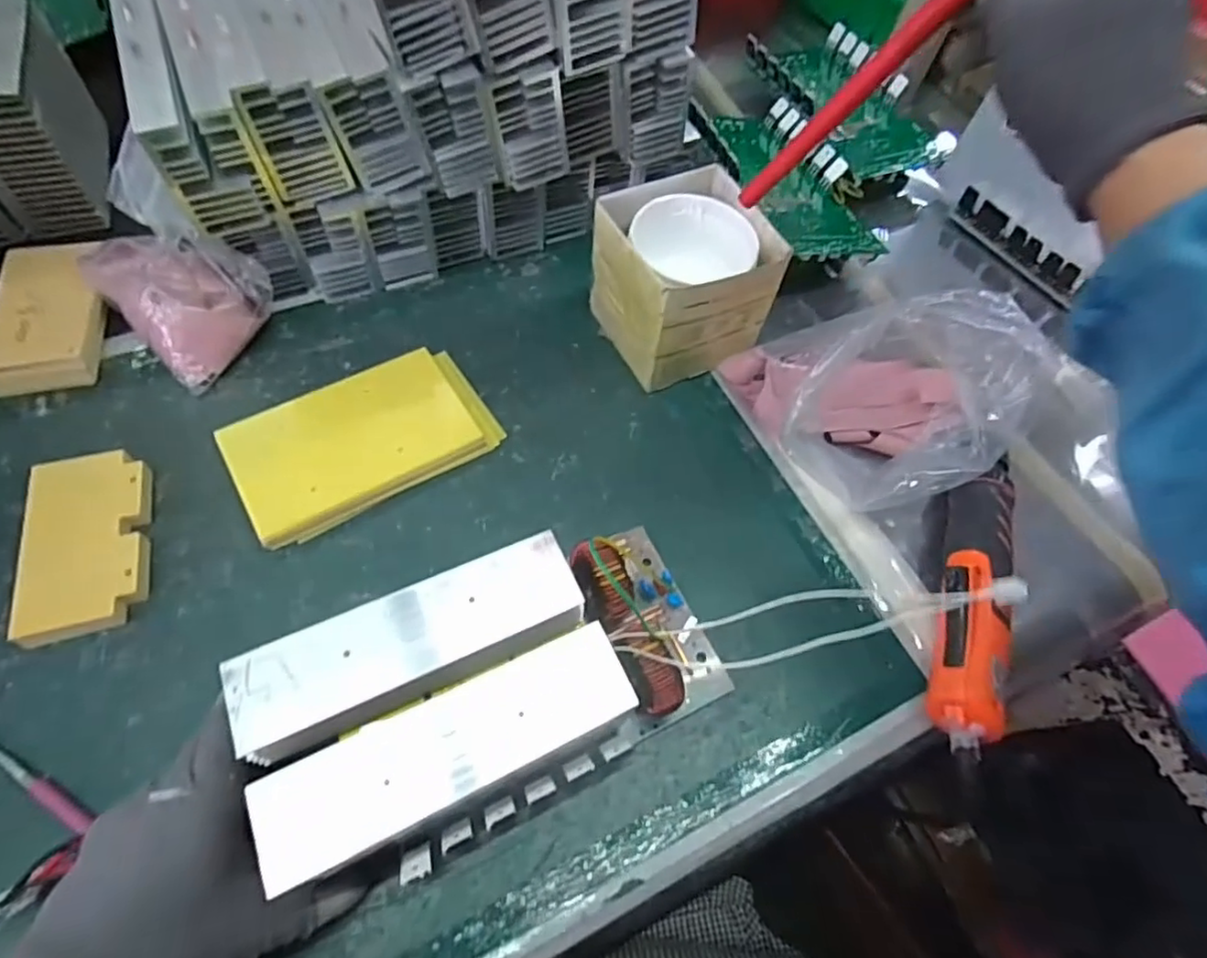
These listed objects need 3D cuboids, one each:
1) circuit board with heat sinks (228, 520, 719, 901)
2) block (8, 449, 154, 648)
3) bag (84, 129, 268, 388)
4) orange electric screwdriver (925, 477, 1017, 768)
[{"bbox_3d":[-0.048,0.110,0.336,0.236,0.094,0.116,-24,68,-15],"label":"circuit board with heat sinks"},{"bbox_3d":[-0.326,0.042,0.388,0.069,0.017,0.114,-13,64,-13],"label":"block"},{"bbox_3d":[-0.317,-0.158,0.449,0.135,0.107,0.099,42,66,16],"label":"bag"},{"bbox_3d":[0.235,0.079,0.396,0.043,0.051,0.187,22,62,6],"label":"orange electric screwdriver"}]

